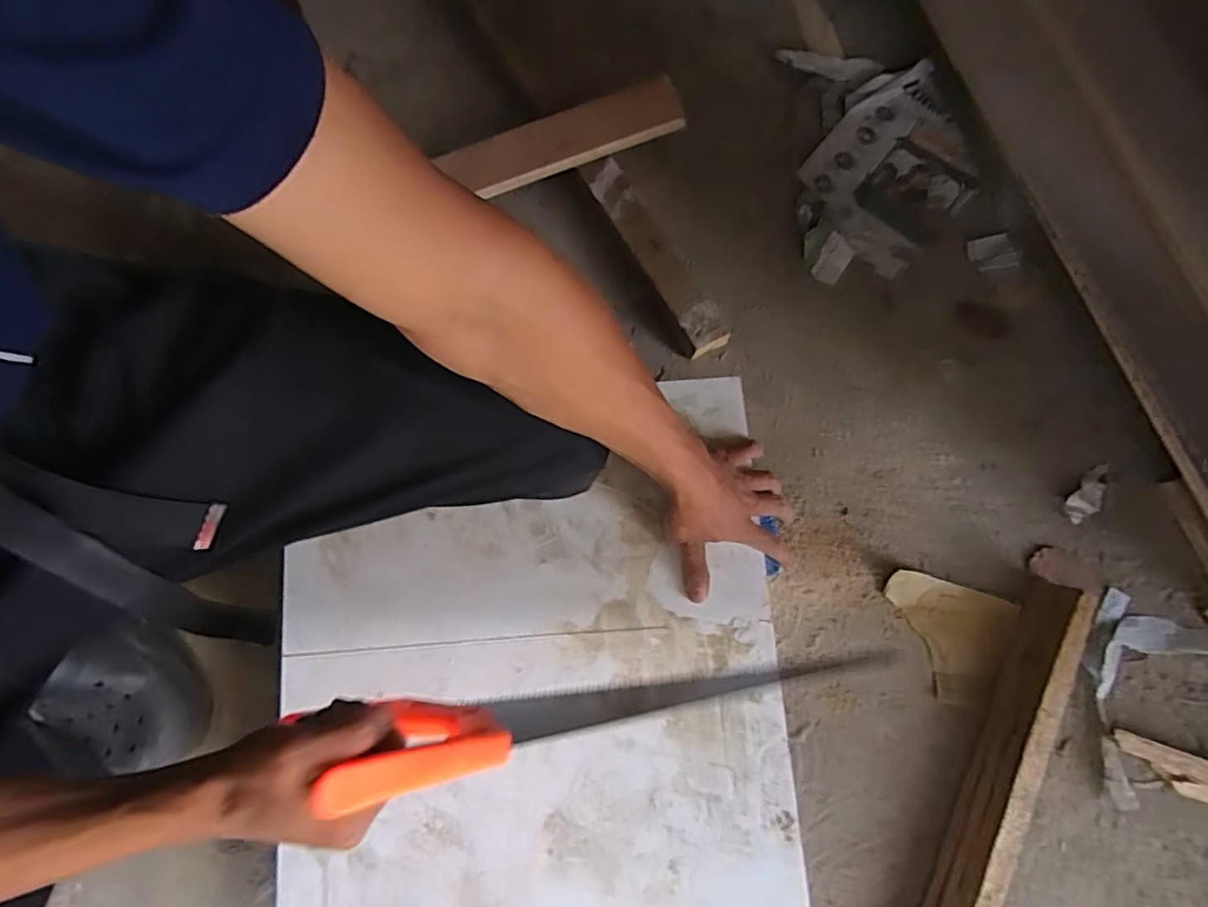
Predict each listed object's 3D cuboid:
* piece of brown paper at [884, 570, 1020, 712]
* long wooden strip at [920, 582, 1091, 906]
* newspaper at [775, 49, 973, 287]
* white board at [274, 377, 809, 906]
[{"bbox_3d":[0.344,0.187,0.601,0.123,0.011,0.112,18,80,2],"label":"piece of brown paper"},{"bbox_3d":[0.284,0.483,0.520,0.044,0.048,0.791,25,80,4],"label":"long wooden strip"},{"bbox_3d":[0.328,-0.347,0.703,0.202,0.028,0.285,-2,79,-1],"label":"newspaper"},{"bbox_3d":[-0.061,0.193,0.508,0.416,0.013,0.470,-5,79,-2],"label":"white board"}]

